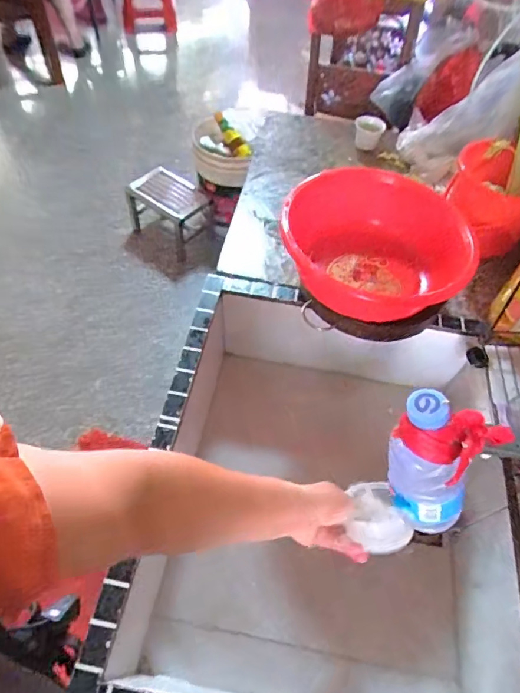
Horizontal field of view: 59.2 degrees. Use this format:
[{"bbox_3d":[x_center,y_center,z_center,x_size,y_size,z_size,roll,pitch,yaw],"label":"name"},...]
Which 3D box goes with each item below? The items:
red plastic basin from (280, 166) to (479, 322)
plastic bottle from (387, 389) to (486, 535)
[{"bbox_3d":[0.200,-0.165,0.774,0.280,0.129,0.280,2,55,-3],"label":"red plastic basin"},{"bbox_3d":[0.158,0.113,0.416,0.058,0.184,0.057,-35,43,-25],"label":"plastic bottle"}]

